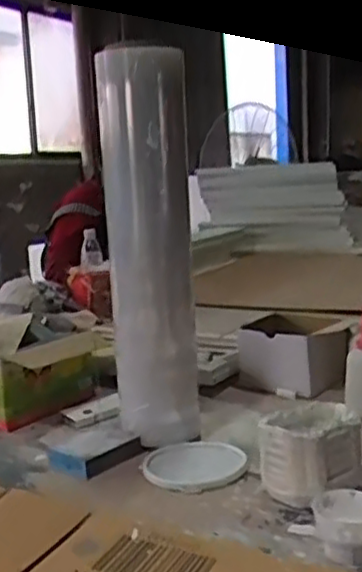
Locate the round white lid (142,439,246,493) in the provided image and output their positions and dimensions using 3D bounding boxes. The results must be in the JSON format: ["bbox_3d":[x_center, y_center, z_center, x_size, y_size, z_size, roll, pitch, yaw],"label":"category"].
[{"bbox_3d":[0.016,0.219,0.887,0.121,0.021,0.127,-3,9,0],"label":"round white lid"}]

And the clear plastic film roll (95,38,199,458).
[{"bbox_3d":[-0.039,-0.037,0.910,0.111,0.479,0.093,-4,9,-5],"label":"clear plastic film roll"}]

